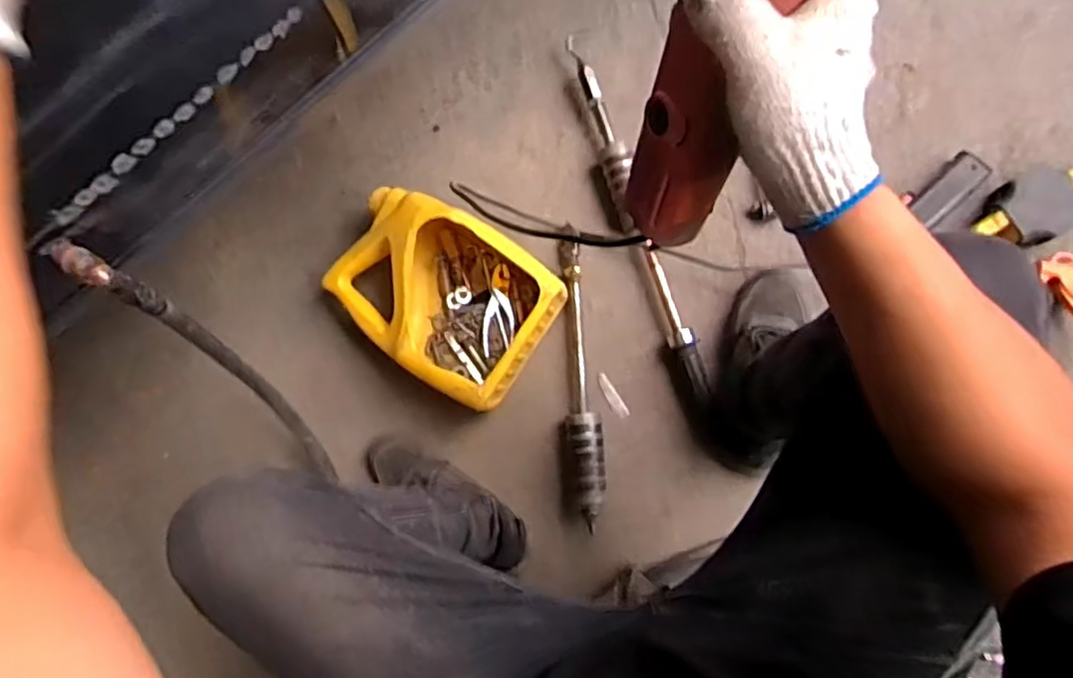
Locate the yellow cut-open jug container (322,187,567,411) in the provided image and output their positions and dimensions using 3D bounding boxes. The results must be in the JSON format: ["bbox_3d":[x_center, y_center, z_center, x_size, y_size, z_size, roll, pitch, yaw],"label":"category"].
[{"bbox_3d":[-0.125,-0.061,0.899,0.280,0.114,0.198,33,92,8],"label":"yellow cut-open jug container"}]

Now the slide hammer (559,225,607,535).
[{"bbox_3d":[0.055,0.050,0.889,0.053,0.039,0.405,-6,86,8],"label":"slide hammer"}]

